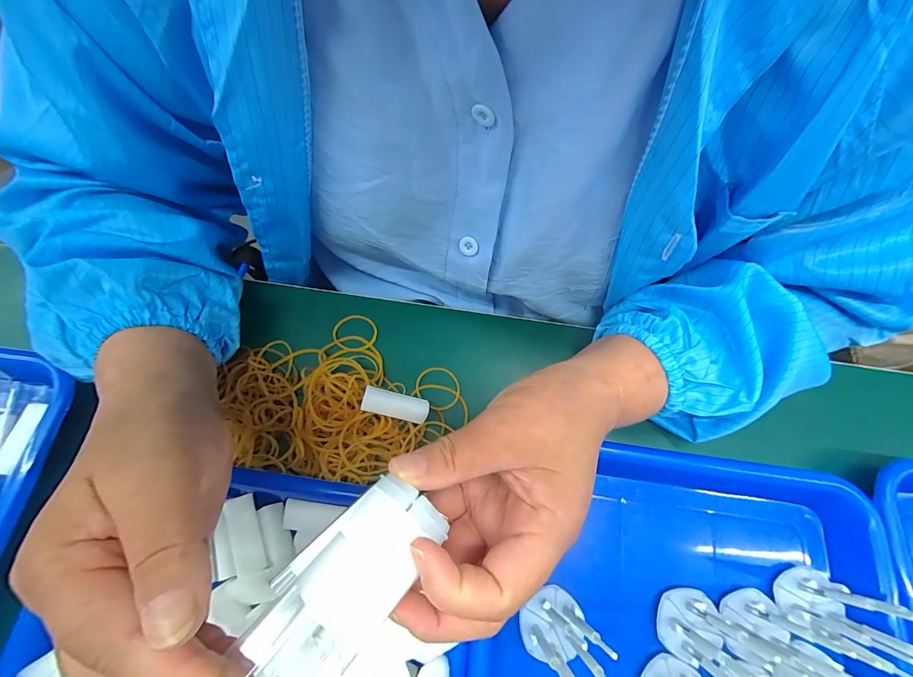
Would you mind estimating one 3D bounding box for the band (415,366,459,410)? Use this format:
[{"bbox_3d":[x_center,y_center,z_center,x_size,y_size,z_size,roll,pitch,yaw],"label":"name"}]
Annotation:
[{"bbox_3d":[-0.014,0.037,0.292,0.033,0.005,0.030,0,72,-1],"label":"band"}]

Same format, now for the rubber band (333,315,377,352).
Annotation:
[{"bbox_3d":[-0.080,-0.005,0.302,0.035,0.004,0.030,14,73,4],"label":"rubber band"}]

